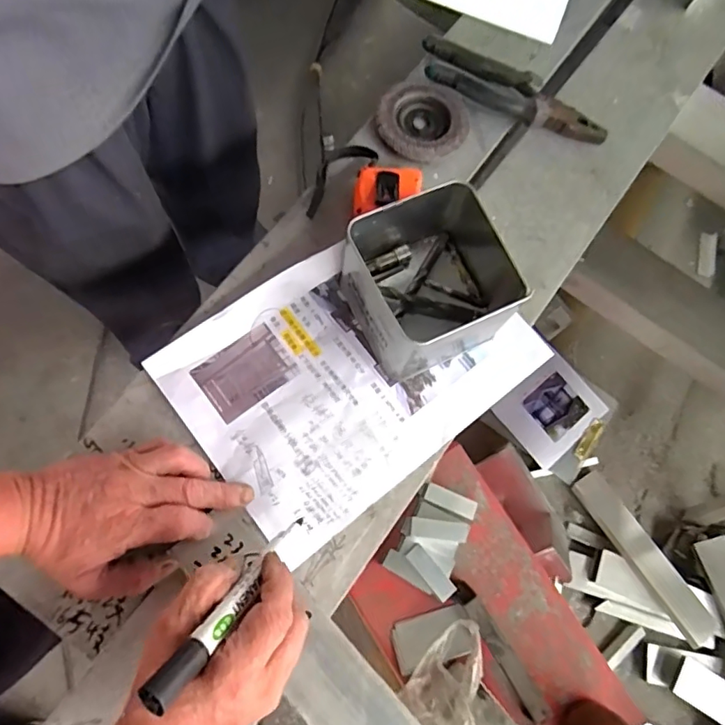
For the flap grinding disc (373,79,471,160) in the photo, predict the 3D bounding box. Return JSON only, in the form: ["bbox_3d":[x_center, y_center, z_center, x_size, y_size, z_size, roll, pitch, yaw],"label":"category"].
[{"bbox_3d":[0.062,-0.247,0.544,0.088,0.015,0.096,2,72,-6],"label":"flap grinding disc"}]

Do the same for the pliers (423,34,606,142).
[{"bbox_3d":[0.157,-0.283,0.562,0.207,0.025,0.049,27,72,2],"label":"pliers"}]

